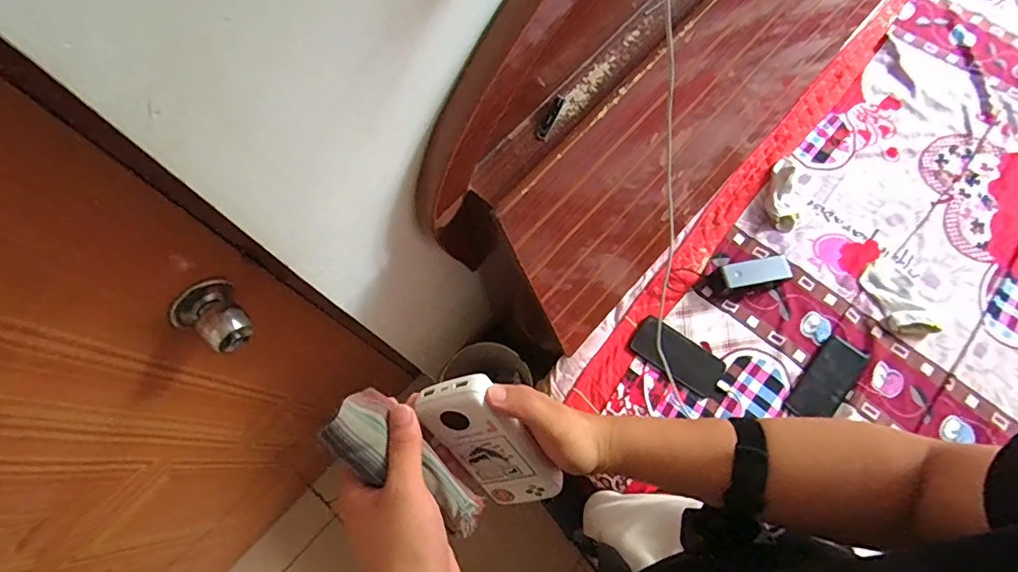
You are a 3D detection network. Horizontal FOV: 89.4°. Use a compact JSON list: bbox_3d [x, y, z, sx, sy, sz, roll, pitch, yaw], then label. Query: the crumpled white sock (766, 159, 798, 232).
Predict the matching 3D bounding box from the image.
[{"bbox_3d":[0.542,-0.182,1.005,0.067,0.045,0.154,18,73,8],"label":"crumpled white sock"}]

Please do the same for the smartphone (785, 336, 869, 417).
[{"bbox_3d":[0.571,0.169,0.920,0.072,0.006,0.170,38,77,14],"label":"smartphone"}]

